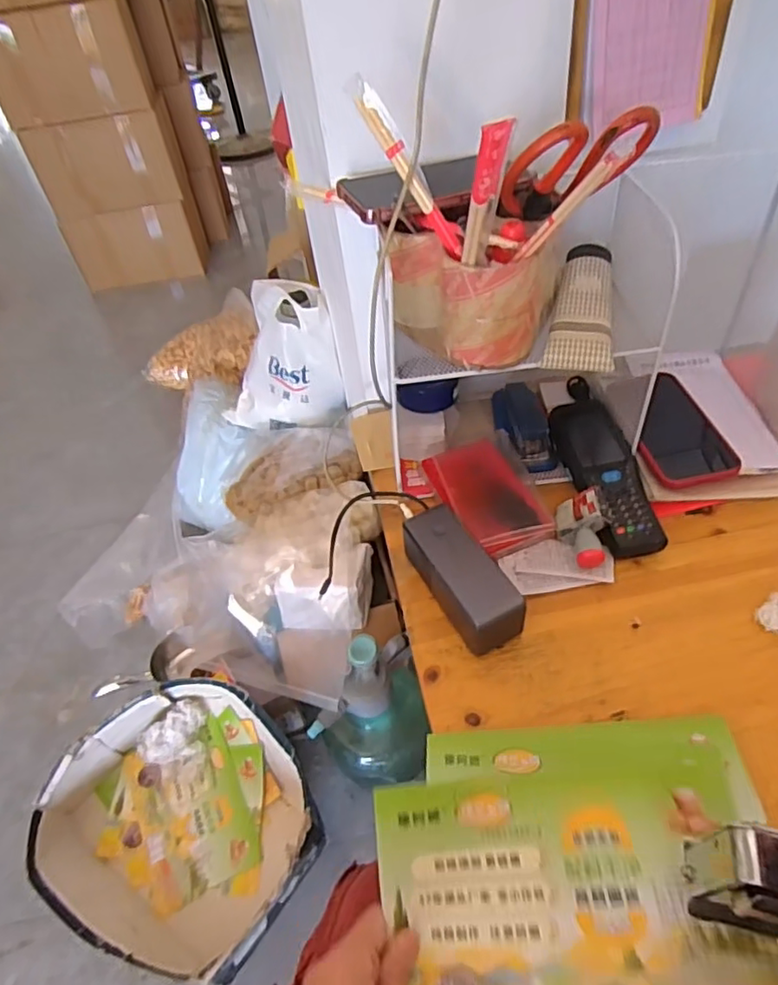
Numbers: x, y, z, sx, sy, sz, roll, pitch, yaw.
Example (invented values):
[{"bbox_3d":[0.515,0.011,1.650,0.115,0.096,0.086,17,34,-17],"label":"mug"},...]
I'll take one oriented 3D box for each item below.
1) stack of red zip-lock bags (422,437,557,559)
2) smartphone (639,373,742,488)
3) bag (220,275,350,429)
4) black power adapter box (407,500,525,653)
[{"bbox_3d":[0.097,0.001,0.611,0.085,0.028,0.134,-19,48,-11],"label":"stack of red zip-lock bags"},{"bbox_3d":[0.283,-0.066,0.607,0.082,0.015,0.139,-8,56,-9],"label":"smartphone"},{"bbox_3d":[-0.203,-0.240,1.065,0.210,0.212,0.196,-14,47,-6],"label":"bag"},{"bbox_3d":[0.062,0.073,0.530,0.054,0.050,0.136,-24,49,-15],"label":"black power adapter box"}]

